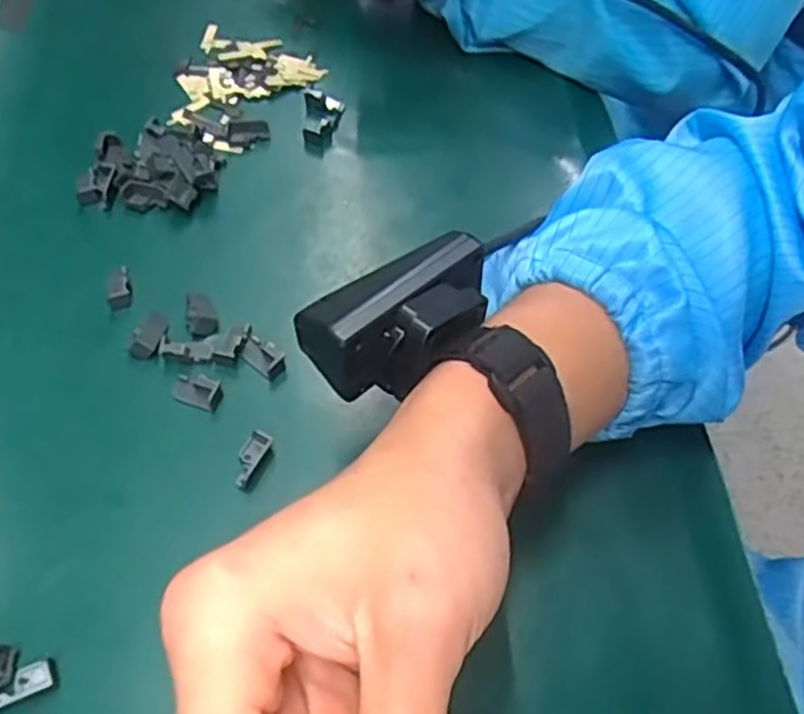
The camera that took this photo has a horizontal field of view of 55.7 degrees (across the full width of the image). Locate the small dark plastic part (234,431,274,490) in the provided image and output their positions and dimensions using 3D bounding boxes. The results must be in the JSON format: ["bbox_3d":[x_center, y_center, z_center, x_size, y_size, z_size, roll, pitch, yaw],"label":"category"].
[{"bbox_3d":[-0.061,0.042,0.310,0.009,0.005,0.024,19,73,11],"label":"small dark plastic part"}]

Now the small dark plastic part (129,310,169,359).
[{"bbox_3d":[-0.112,-0.010,0.338,0.014,0.006,0.023,11,60,6],"label":"small dark plastic part"}]

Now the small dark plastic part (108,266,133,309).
[{"bbox_3d":[-0.130,-0.032,0.352,0.010,0.005,0.023,-9,60,-6],"label":"small dark plastic part"}]

